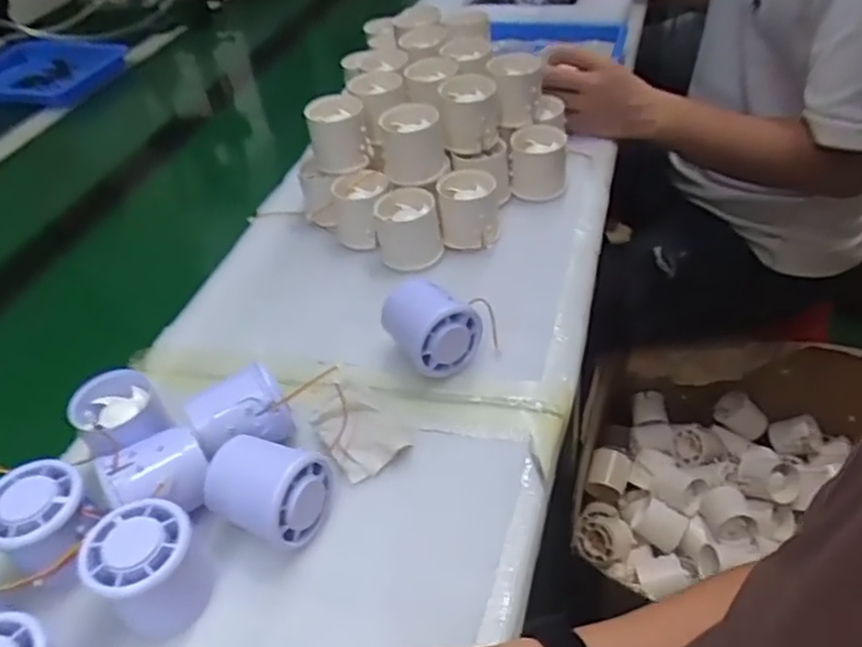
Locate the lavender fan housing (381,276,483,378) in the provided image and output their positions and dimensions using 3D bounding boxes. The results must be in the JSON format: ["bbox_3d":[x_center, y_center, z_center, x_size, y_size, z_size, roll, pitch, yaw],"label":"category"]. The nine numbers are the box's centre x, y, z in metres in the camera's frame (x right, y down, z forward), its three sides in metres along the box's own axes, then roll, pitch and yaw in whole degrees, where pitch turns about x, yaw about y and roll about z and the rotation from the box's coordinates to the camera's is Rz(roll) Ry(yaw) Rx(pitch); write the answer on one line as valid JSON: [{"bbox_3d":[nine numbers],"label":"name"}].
[{"bbox_3d":[-0.001,0.000,0.516,0.047,0.051,0.072,-27,46,-21],"label":"lavender fan housing"}]

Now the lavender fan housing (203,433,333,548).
[{"bbox_3d":[-0.098,0.104,0.422,0.065,0.056,0.047,10,45,18],"label":"lavender fan housing"}]

